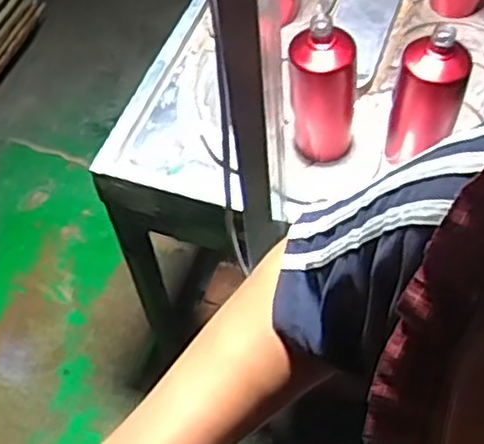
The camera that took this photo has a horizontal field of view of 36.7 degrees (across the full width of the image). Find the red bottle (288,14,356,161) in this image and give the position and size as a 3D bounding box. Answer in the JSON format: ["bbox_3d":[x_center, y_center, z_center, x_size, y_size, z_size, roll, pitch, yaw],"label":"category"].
[{"bbox_3d":[0.102,-0.171,0.909,0.081,0.188,0.089,4,61,11],"label":"red bottle"}]

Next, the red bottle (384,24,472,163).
[{"bbox_3d":[0.222,-0.145,0.883,0.078,0.187,0.065,8,62,14],"label":"red bottle"}]

